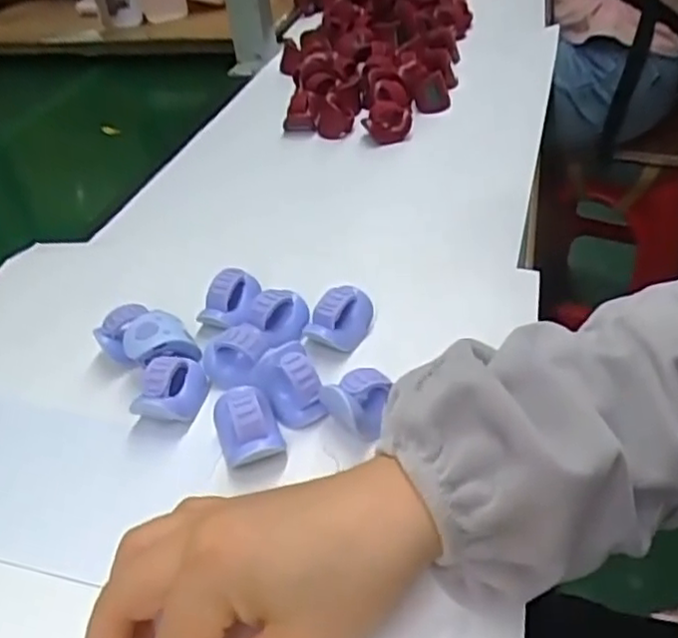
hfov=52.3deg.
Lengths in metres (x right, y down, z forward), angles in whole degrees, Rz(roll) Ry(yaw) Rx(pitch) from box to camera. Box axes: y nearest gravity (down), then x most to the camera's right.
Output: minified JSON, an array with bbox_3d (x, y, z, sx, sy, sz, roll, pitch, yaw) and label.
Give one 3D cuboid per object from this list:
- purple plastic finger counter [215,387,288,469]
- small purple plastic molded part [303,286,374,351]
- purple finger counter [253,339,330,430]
[{"bbox_3d":[-0.046,0.054,0.344,0.028,0.030,0.036,-18,40,-13],"label":"purple plastic finger counter"},{"bbox_3d":[0.003,-0.001,0.398,0.041,0.028,0.023,-28,43,-23],"label":"small purple plastic molded part"},{"bbox_3d":[-0.027,0.035,0.360,0.029,0.035,0.034,-16,40,-10],"label":"purple finger counter"}]

